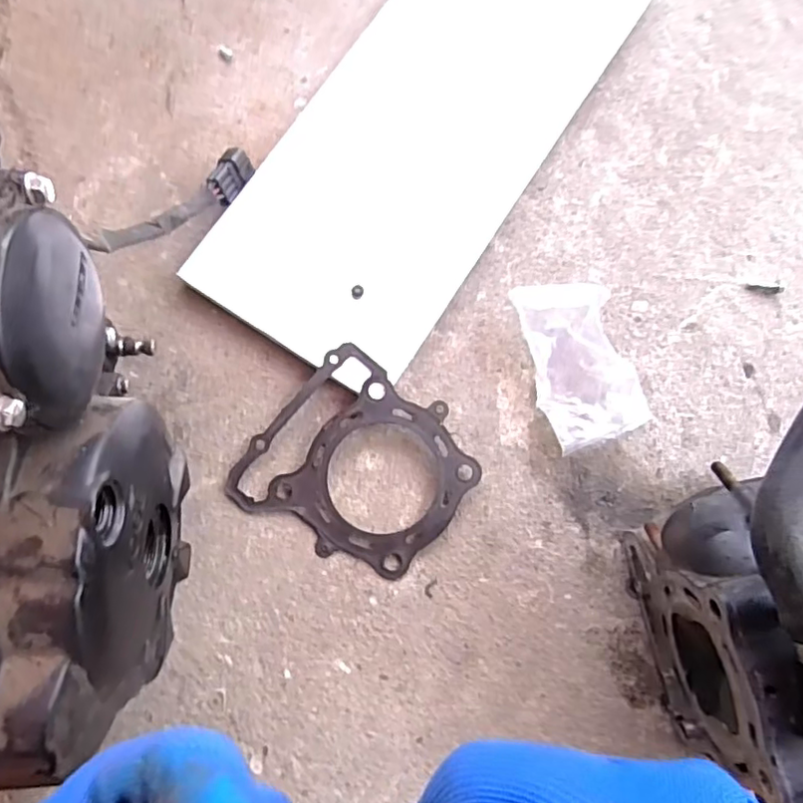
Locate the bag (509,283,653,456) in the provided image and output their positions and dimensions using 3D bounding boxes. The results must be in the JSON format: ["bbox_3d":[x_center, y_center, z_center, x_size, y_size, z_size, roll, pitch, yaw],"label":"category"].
[{"bbox_3d":[0.130,-0.030,0.433,0.072,0.021,0.119,-19,86,-8],"label":"bag"}]

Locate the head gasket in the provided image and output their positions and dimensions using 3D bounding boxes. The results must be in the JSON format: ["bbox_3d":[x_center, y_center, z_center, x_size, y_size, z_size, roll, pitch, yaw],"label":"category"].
[{"bbox_3d":[-0.027,0.045,0.415,0.140,0.005,0.129,33,84,-1],"label":"head gasket"}]

